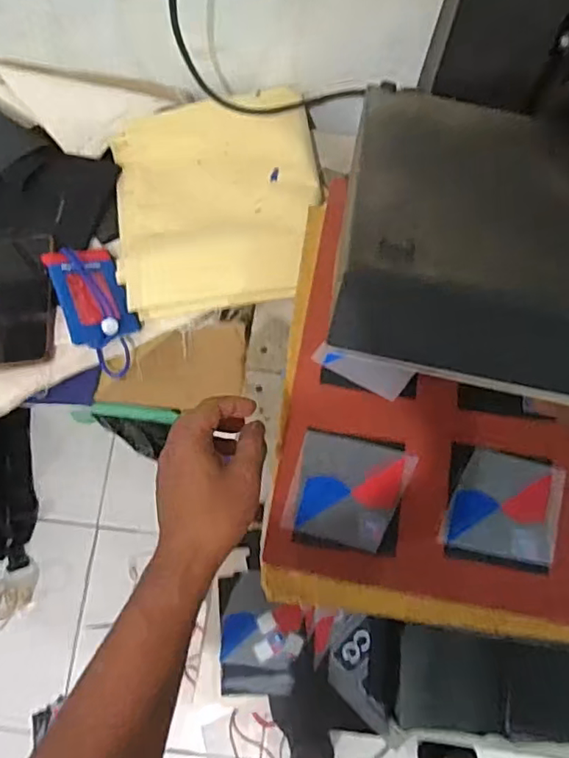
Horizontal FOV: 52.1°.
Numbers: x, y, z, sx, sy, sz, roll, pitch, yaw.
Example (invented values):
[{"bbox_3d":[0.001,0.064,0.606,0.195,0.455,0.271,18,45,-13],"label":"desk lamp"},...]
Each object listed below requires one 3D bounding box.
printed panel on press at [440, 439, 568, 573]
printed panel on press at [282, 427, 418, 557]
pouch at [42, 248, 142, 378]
[{"bbox_3d":[0.191,0.113,0.508,0.098,0.013,0.095,12,76,3],"label":"printed panel on press"},{"bbox_3d":[0.057,0.098,0.512,0.098,0.005,0.099,13,76,3],"label":"printed panel on press"},{"bbox_3d":[-0.214,-0.082,0.664,0.075,0.050,0.162,-17,73,-26],"label":"pouch"}]

